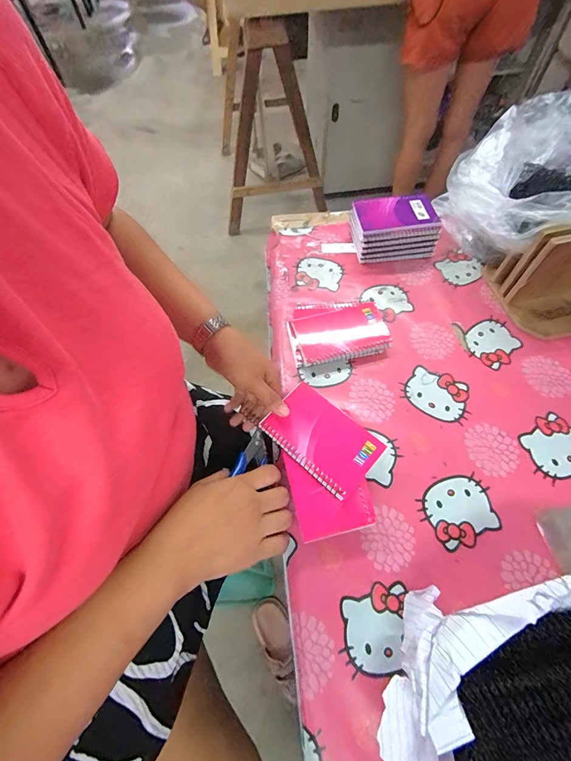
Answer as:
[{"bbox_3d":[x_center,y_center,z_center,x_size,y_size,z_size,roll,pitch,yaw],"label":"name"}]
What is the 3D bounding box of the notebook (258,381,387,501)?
[{"bbox_3d":[0.043,0.068,0.406,0.129,0.008,0.082,38,70,22],"label":"notebook"}]

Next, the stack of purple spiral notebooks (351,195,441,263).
[{"bbox_3d":[0.185,-0.265,0.590,0.140,0.069,0.089,-6,61,0],"label":"stack of purple spiral notebooks"}]

